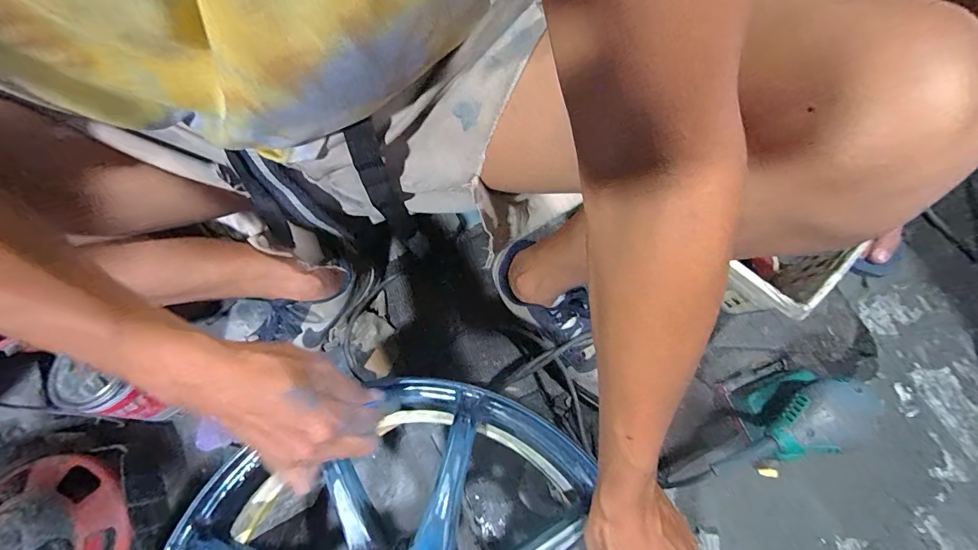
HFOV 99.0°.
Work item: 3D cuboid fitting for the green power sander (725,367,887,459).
[{"bbox_3d":[0.348,0.165,0.493,0.128,0.130,0.083,-20,71,-4],"label":"green power sander"}]

